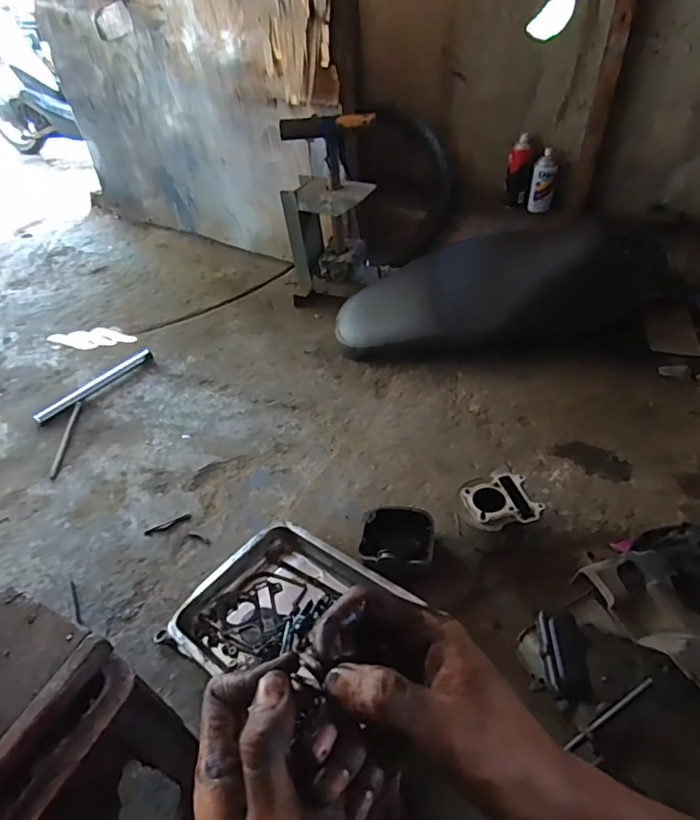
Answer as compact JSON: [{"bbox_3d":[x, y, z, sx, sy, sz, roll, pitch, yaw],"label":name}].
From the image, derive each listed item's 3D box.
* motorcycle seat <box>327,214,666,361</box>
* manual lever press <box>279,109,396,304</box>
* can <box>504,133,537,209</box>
[{"bbox_3d":[0.354,-0.256,1.234,0.784,0.341,0.198,2,44,7],"label":"motorcycle seat"},{"bbox_3d":[-0.042,-0.521,1.387,0.262,0.460,0.173,-6,43,-1],"label":"manual lever press"},{"bbox_3d":[0.460,-0.640,1.422,0.066,0.177,0.073,1,44,6],"label":"can"}]

